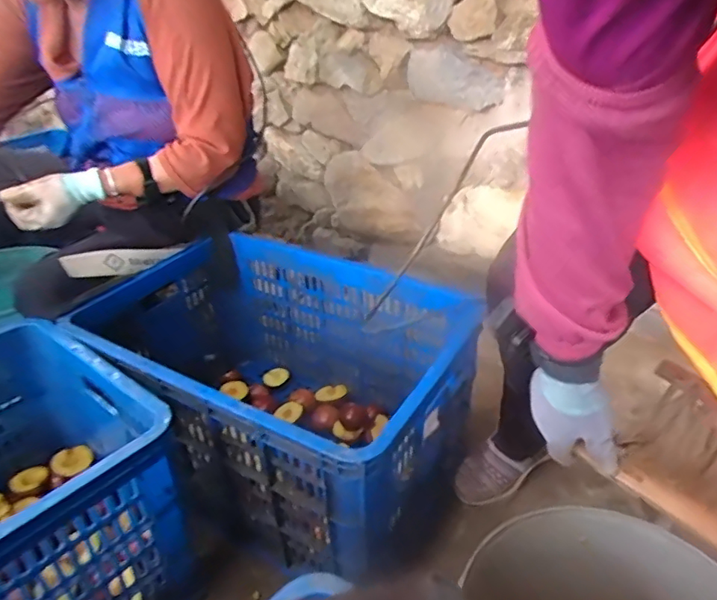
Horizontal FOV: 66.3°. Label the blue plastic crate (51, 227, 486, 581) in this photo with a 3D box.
[{"bbox_3d":[-0.130,0.145,0.880,0.564,0.309,0.395,21,37,30],"label":"blue plastic crate"}]

